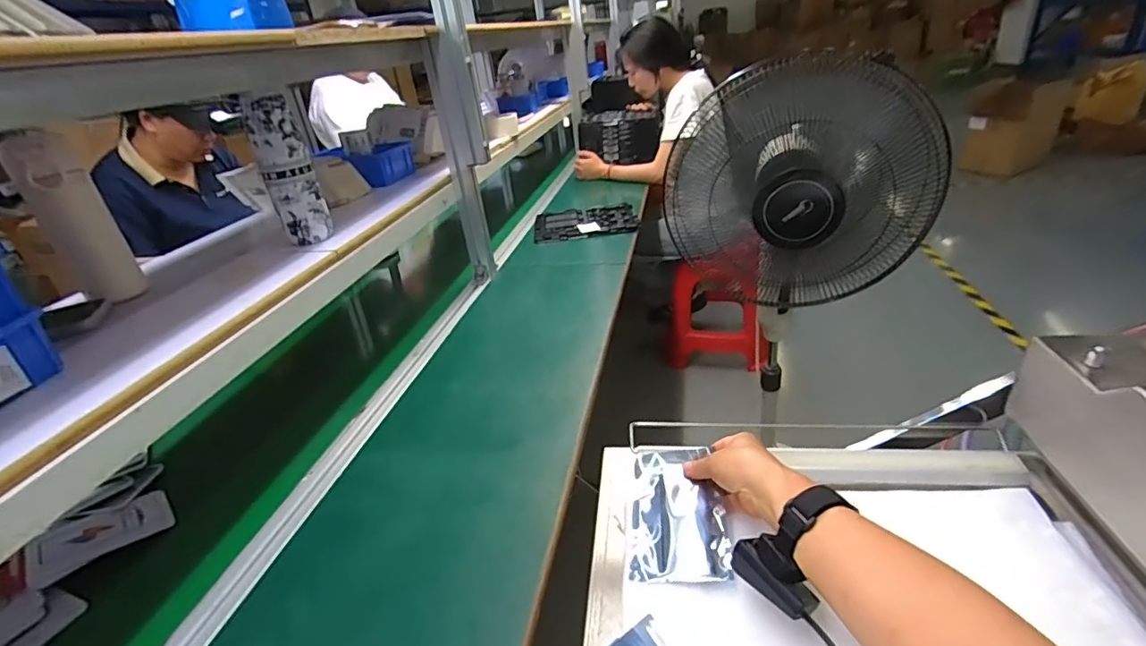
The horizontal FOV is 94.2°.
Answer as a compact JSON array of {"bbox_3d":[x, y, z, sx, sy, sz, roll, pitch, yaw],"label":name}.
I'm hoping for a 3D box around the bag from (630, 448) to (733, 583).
[{"bbox_3d":[0.106,0.191,0.546,0.096,0.018,0.142,-8,42,13],"label":"bag"}]

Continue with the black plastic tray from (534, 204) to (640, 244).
[{"bbox_3d":[0.033,-0.278,1.450,0.274,0.021,0.212,-7,32,1],"label":"black plastic tray"}]

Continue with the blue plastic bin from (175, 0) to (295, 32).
[{"bbox_3d":[-0.557,-0.520,0.872,0.165,0.082,0.085,4,31,19],"label":"blue plastic bin"}]

